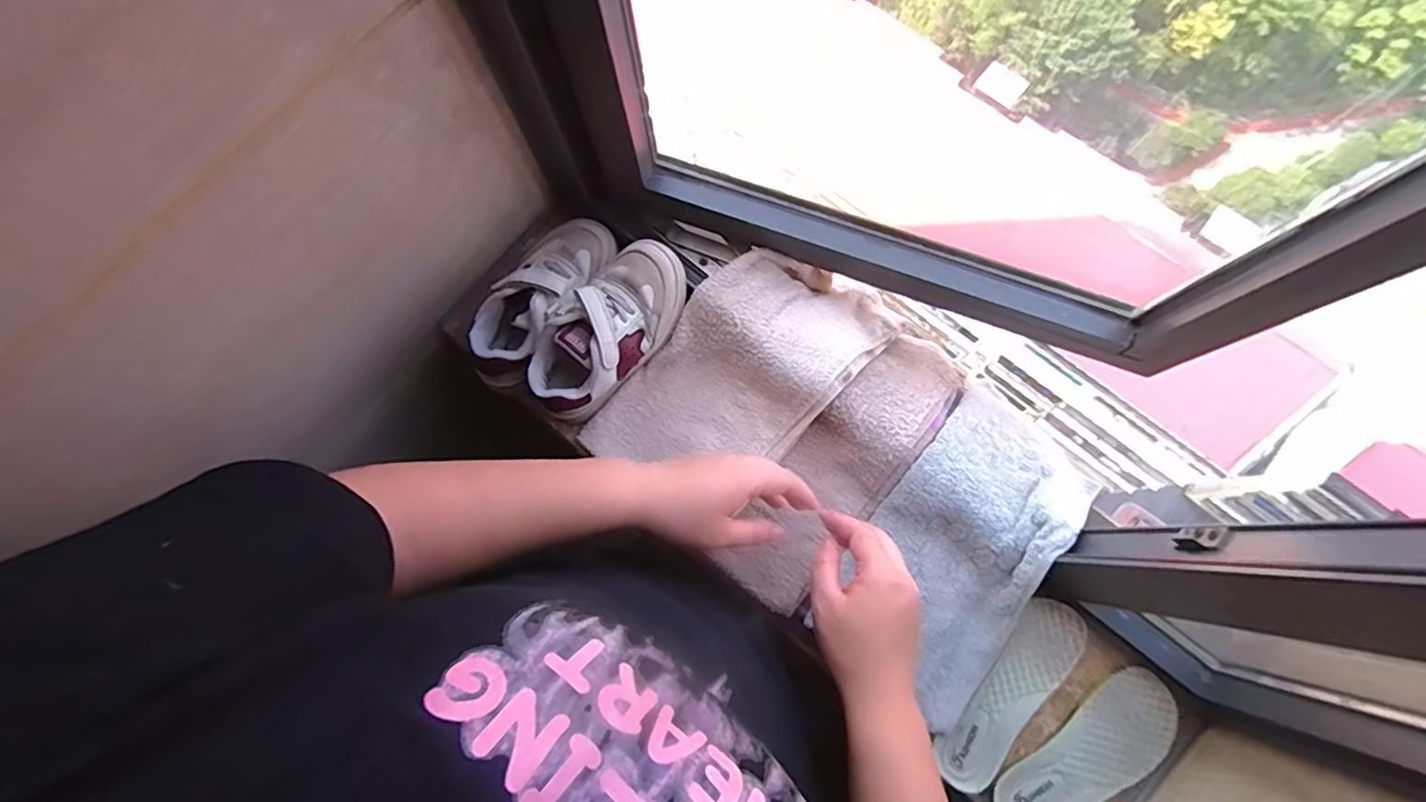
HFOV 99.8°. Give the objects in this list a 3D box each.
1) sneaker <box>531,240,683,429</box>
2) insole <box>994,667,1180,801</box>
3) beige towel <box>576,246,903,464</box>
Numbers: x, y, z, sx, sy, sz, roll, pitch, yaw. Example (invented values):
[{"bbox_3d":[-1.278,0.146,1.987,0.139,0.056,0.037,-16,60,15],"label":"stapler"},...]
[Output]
[{"bbox_3d":[-0.099,-0.070,0.573,0.087,0.074,0.188,37,79,8],"label":"sneaker"},{"bbox_3d":[0.332,0.316,0.529,0.185,0.007,0.073,-34,78,-8],"label":"insole"},{"bbox_3d":[0.033,-0.029,0.586,0.169,0.055,0.312,40,79,9],"label":"beige towel"}]

